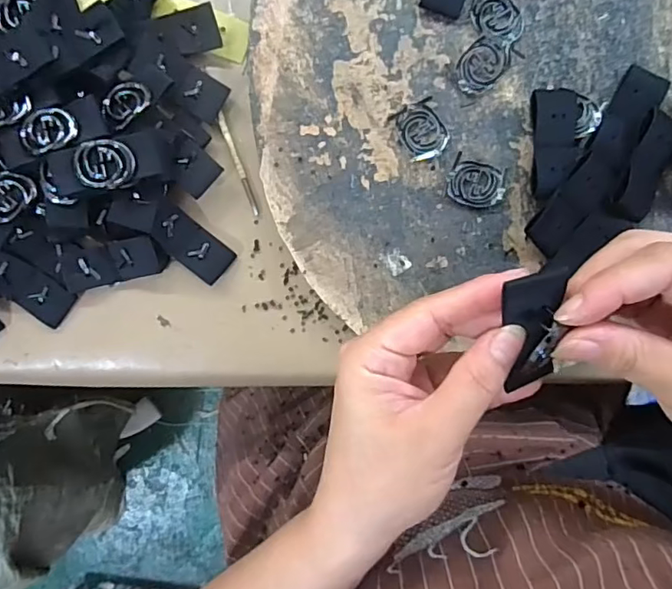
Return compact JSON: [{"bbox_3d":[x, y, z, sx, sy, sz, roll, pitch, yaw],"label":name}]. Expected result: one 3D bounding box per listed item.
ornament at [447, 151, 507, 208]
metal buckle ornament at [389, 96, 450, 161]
[{"bbox_3d":[0.083,-0.066,0.314,0.033,0.007,0.026,19,91,1],"label":"ornament"},{"bbox_3d":[0.051,-0.097,0.315,0.025,0.005,0.033,-26,90,1],"label":"metal buckle ornament"}]

